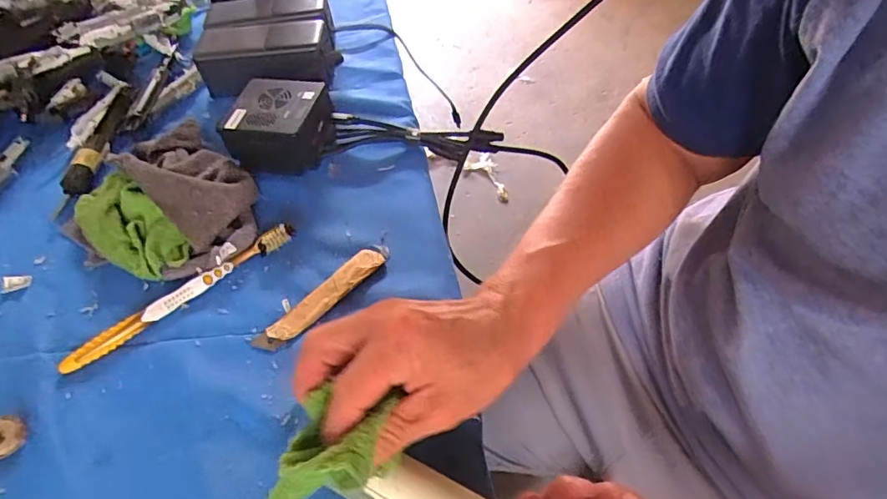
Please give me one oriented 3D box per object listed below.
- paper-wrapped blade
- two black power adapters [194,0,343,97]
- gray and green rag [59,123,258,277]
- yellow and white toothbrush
[{"bbox_3d":[-0.090,0.035,0.390,0.022,0.008,0.107,37,64,27],"label":"paper-wrapped blade"},{"bbox_3d":[-0.183,-0.224,0.570,0.140,0.049,0.122,-6,53,0],"label":"two black power adapters"},{"bbox_3d":[-0.237,-0.042,0.442,0.171,0.042,0.138,36,63,27],"label":"gray and green rag"},{"bbox_3d":[-0.197,0.033,0.402,0.185,0.017,0.015,-33,57,-19],"label":"yellow and white toothbrush"}]

